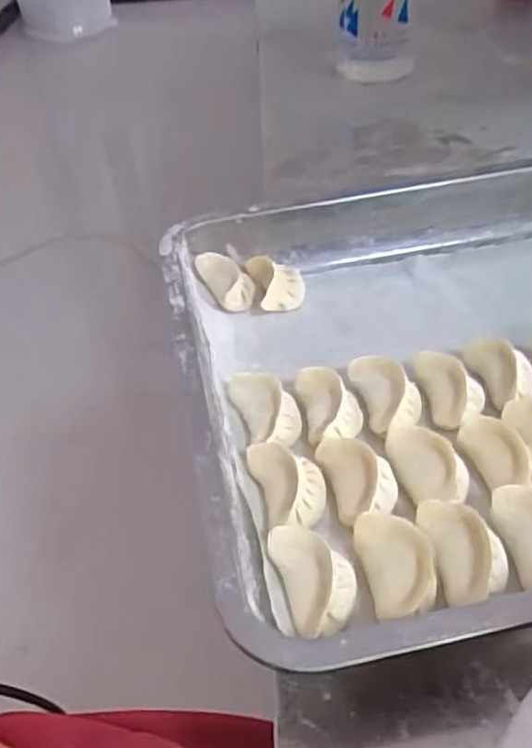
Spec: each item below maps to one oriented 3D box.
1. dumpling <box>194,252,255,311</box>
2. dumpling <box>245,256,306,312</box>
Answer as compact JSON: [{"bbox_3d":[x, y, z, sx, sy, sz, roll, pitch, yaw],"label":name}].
[{"bbox_3d":[-0.027,-0.066,0.502,0.032,0.030,0.051,-25,45,-19],"label":"dumpling"},{"bbox_3d":[0.008,-0.065,0.500,0.035,0.022,0.051,-12,42,-6],"label":"dumpling"}]

